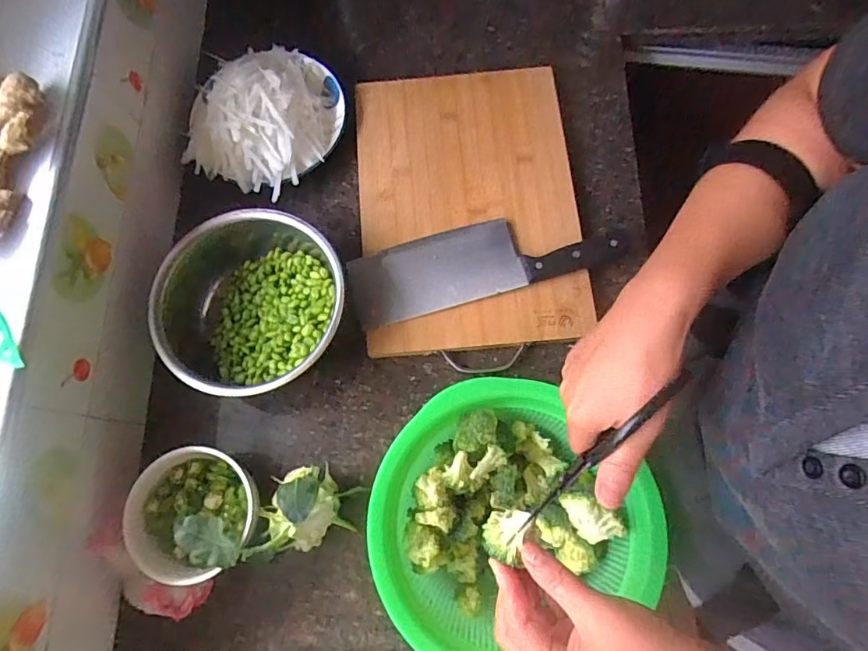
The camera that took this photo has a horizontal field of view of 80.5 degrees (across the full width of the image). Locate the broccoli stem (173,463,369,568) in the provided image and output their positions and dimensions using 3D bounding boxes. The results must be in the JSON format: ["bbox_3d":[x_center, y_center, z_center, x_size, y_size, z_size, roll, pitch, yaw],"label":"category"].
[{"bbox_3d":[-0.140,0.173,0.452,0.134,0.102,0.063,-23,76,-4],"label":"broccoli stem"}]

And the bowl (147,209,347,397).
[{"bbox_3d":[-0.177,-0.019,0.517,0.171,0.066,0.180,0,75,2],"label":"bowl"}]

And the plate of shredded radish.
[{"bbox_3d":[-0.193,-0.239,0.576,0.153,0.063,0.179,18,77,6],"label":"plate of shredded radish"}]

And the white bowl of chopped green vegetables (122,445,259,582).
[{"bbox_3d":[-0.210,0.169,0.465,0.105,0.068,0.108,0,75,2],"label":"white bowl of chopped green vegetables"}]

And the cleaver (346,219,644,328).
[{"bbox_3d":[0.057,-0.076,0.548,0.296,0.016,0.088,-15,75,-2],"label":"cleaver"}]

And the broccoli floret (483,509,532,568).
[{"bbox_3d":[0.048,0.138,0.342,0.029,0.023,0.030,6,76,3],"label":"broccoli floret"}]

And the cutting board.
[{"bbox_3d":[0.038,-0.135,0.575,0.235,0.020,0.346,-5,75,0],"label":"cutting board"}]

